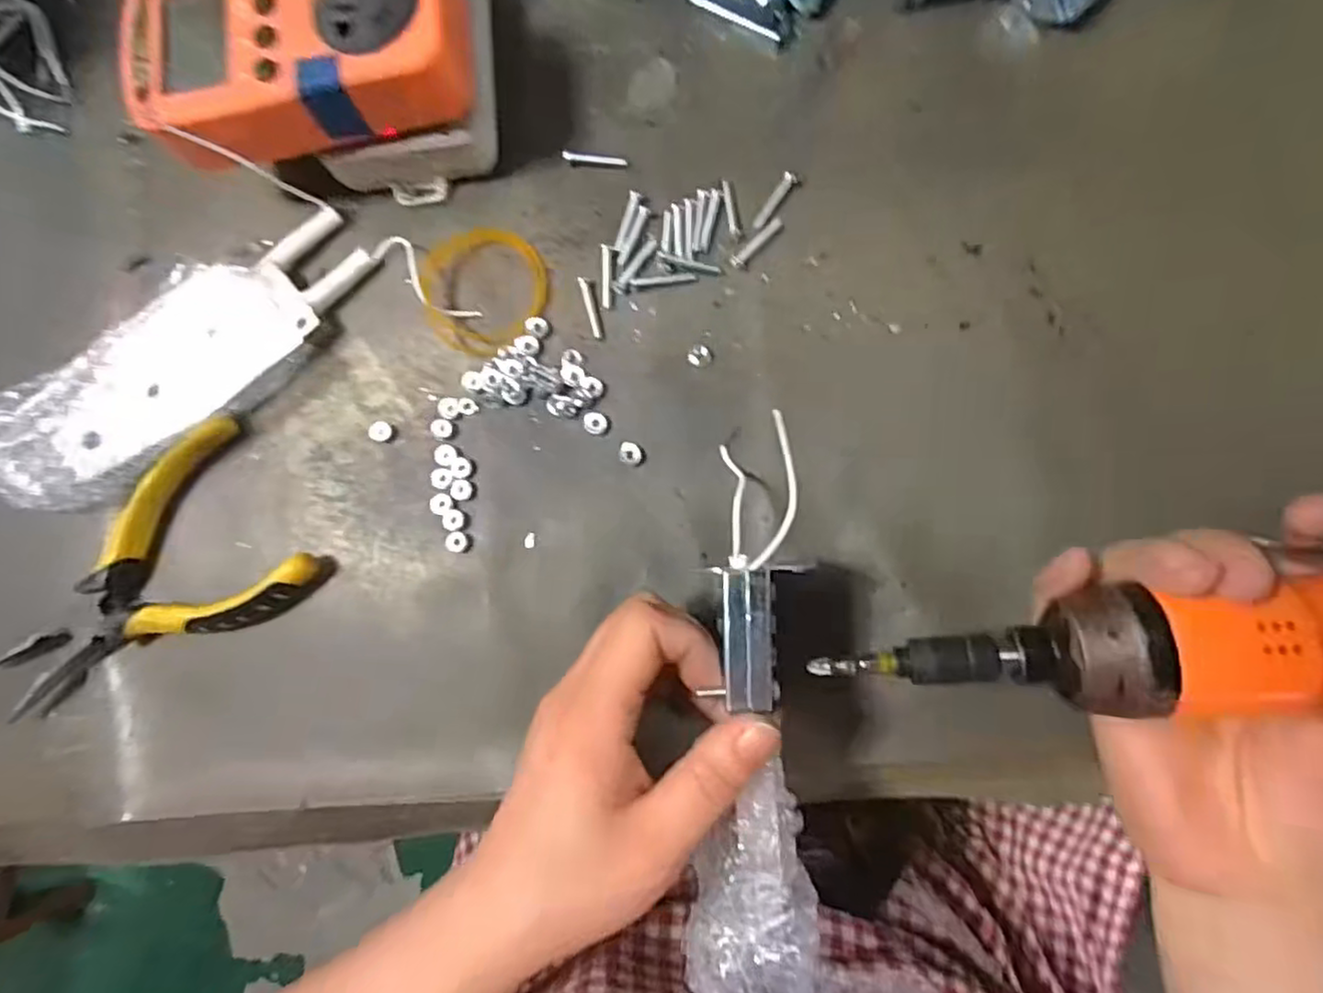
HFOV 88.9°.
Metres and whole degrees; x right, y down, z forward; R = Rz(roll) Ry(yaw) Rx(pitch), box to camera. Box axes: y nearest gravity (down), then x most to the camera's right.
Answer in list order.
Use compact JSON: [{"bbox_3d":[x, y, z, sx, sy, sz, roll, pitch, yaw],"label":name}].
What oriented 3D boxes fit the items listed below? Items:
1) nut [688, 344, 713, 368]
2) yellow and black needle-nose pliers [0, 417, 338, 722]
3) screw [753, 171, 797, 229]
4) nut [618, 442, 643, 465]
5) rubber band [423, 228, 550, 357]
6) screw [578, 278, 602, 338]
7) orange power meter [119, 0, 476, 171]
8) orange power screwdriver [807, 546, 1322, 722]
[{"bbox_3d":[0.016,-0.060,0.286,0.011,0.004,0.010,-1,84,6],"label":"nut"},{"bbox_3d":[-0.225,0.042,0.295,0.142,0.016,0.087,-37,82,1],"label":"yellow and black needle-nose pliers"},{"bbox_3d":[0.049,-0.127,0.289,0.006,0.005,0.030,34,88,8],"label":"screw"},{"bbox_3d":[-0.013,-0.018,0.285,0.010,0.004,0.009,19,86,8],"label":"nut"},{"bbox_3d":[-0.078,-0.093,0.297,0.053,0.010,0.057,-10,83,5],"label":"rubber band"},{"bbox_3d":[-0.030,-0.083,0.294,0.005,0.004,0.027,-16,83,4],"label":"screw"},{"bbox_3d":[-0.139,-0.174,0.263,0.125,0.035,0.063,-7,84,5],"label":"orange power meter"},{"bbox_3d":[0.190,0.038,0.194,0.274,0.033,0.036,-8,83,11],"label":"orange power screwdriver"}]

